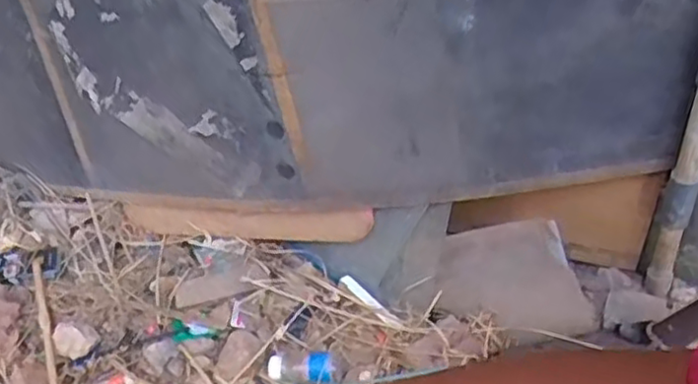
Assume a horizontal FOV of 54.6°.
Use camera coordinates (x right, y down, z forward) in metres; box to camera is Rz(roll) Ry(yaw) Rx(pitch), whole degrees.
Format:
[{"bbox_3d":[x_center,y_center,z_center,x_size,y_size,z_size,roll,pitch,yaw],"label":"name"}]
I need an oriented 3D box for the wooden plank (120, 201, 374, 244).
[{"bbox_3d":[-0.162,0.041,1.001,0.416,0.081,0.018,0,41,25],"label":"wooden plank"}]

